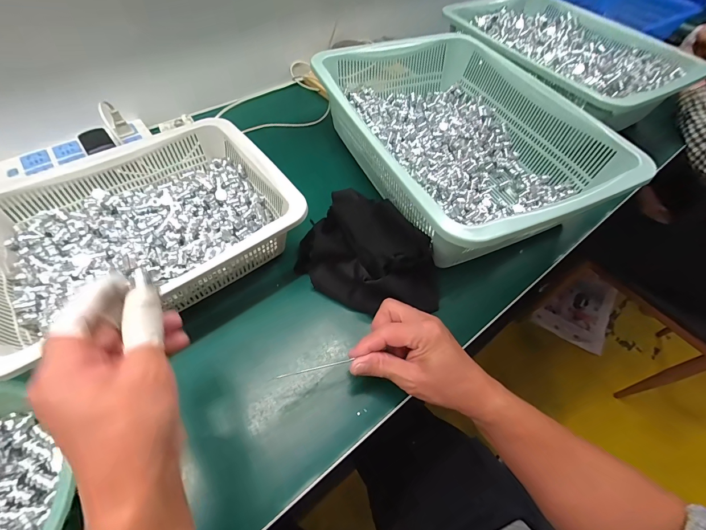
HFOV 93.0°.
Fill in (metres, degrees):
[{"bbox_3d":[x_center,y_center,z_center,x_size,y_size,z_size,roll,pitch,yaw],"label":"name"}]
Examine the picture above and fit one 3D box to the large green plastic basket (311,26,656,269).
[{"bbox_3d":[0.158,-0.198,0.512,0.337,0.108,0.422,-19,58,-16],"label":"large green plastic basket"}]

